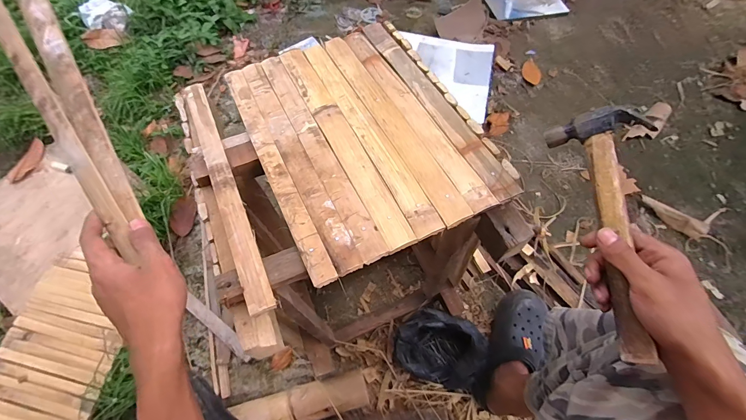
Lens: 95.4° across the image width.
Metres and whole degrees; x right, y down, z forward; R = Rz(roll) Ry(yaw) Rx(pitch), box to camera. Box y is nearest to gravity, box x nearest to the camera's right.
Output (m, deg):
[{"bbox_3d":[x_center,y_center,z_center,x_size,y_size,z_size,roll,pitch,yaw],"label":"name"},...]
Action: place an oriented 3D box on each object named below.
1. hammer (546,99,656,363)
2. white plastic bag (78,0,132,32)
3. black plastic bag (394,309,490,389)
[{"bbox_3d":[0.249,0.016,0.332,0.083,0.027,0.241,-19,70,35],"label":"hammer"},{"bbox_3d":[-0.997,-0.722,1.258,0.226,0.047,0.124,26,66,12],"label":"white plastic bag"},{"bbox_3d":[0.150,0.312,0.769,0.195,0.097,0.140,16,64,7],"label":"black plastic bag"}]

